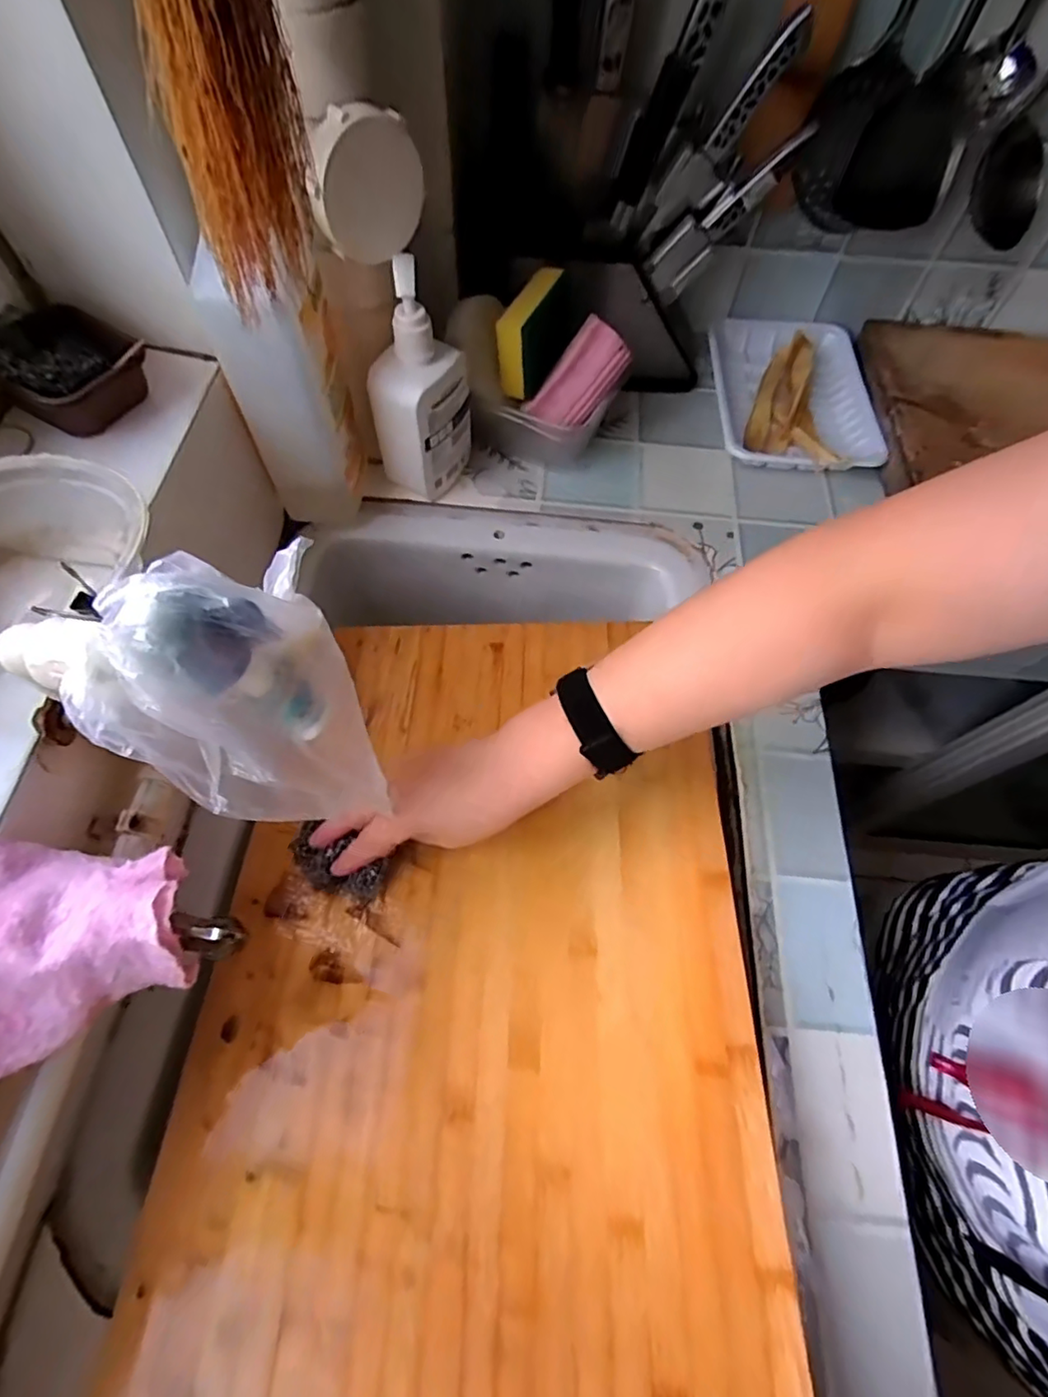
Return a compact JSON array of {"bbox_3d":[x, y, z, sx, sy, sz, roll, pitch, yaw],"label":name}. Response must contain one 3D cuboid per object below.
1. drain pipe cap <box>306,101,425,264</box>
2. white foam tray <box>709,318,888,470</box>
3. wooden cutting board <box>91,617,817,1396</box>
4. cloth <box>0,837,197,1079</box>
[{"bbox_3d":[-0.109,-0.352,0.403,0.083,0.079,0.016,-34,70,-18],"label":"drain pipe cap"},{"bbox_3d":[0.298,-0.335,0.650,0.160,0.030,0.230,6,63,0],"label":"white foam tray"},{"bbox_3d":[-0.030,0.158,0.394,0.342,0.010,0.529,1,57,4],"label":"wooden cutting board"},{"bbox_3d":[-0.229,0.103,0.273,0.129,0.043,0.114,-24,67,-14],"label":"cloth"}]

